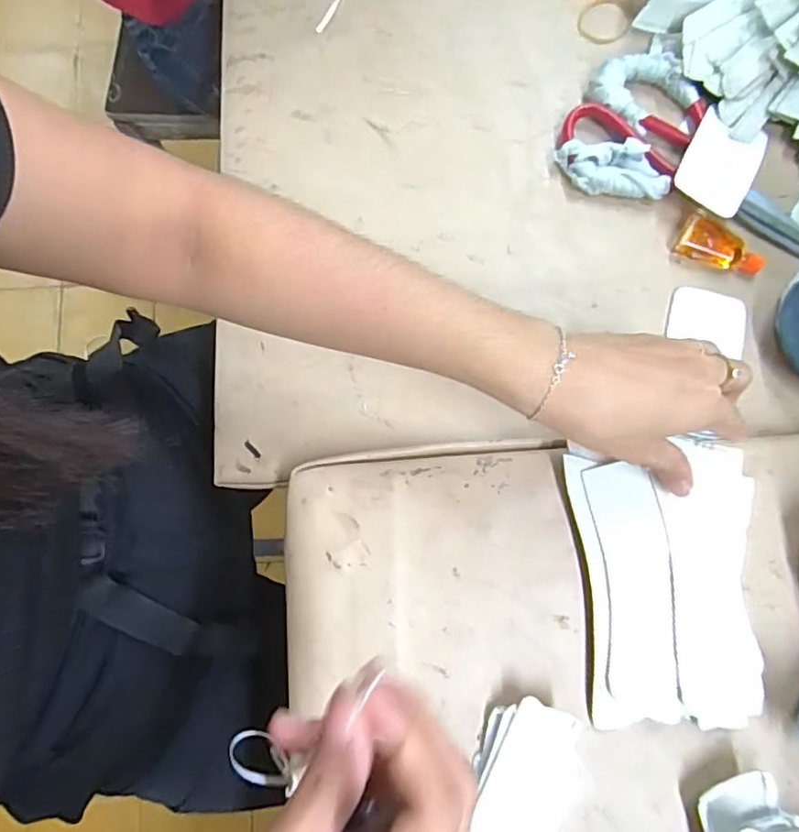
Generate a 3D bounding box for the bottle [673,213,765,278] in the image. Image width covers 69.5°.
[{"bbox_3d":[0.240,-0.126,0.431,0.063,0.014,0.029,20,80,5],"label":"bottle"}]

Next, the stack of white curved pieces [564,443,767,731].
[{"bbox_3d":[0.165,0.102,0.347,0.107,0.023,0.157,-4,77,0],"label":"stack of white curved pieces"}]

